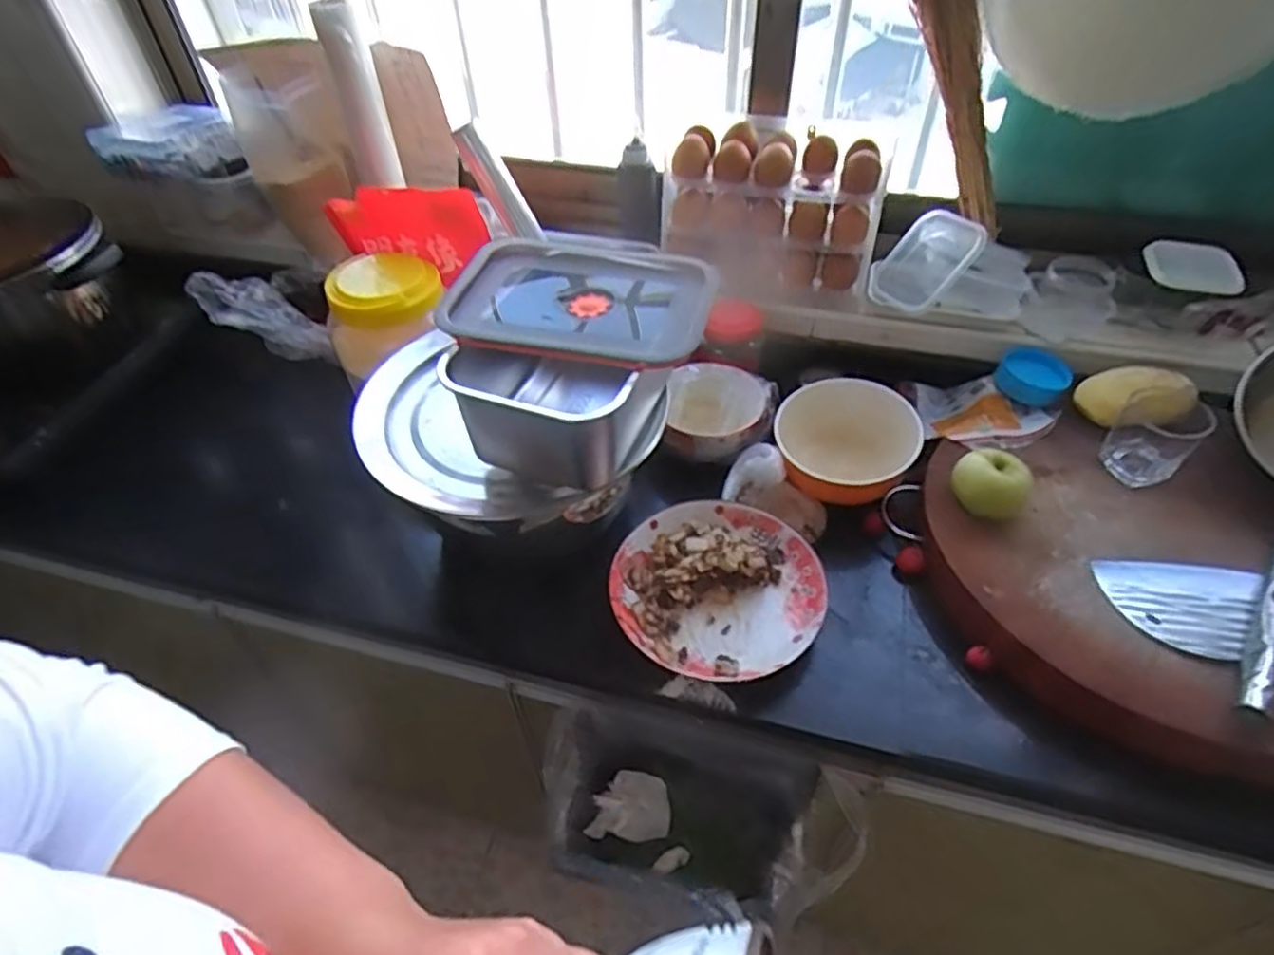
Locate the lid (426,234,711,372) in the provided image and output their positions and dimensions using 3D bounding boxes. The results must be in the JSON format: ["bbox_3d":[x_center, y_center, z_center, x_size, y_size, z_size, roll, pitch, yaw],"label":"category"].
[{"bbox_3d":[-0.047,-0.154,0.599,0.221,0.023,0.175,7,48,8],"label":"lid"}]

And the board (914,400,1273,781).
[{"bbox_3d":[0.496,0.078,0.639,0.403,0.061,0.360,-11,48,-8],"label":"board"}]

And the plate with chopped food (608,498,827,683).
[{"bbox_3d":[0.078,0.104,0.673,0.190,0.056,0.195,-1,47,1],"label":"plate with chopped food"}]

